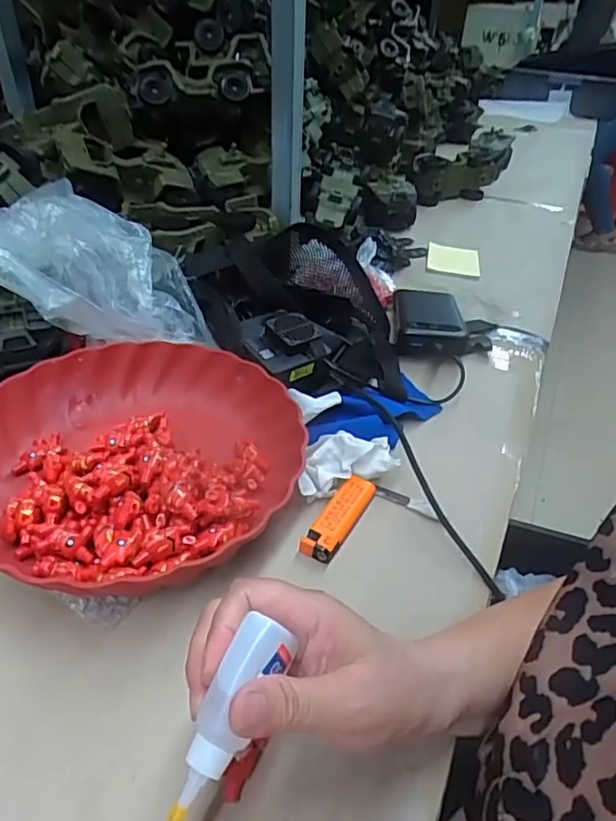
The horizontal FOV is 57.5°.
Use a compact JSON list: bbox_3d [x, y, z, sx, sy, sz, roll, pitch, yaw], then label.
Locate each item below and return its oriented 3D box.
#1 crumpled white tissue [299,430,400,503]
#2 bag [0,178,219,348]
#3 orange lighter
[{"bbox_3d":[0.028,0.036,0.436,0.085,0.022,0.041,-13,41,-20],"label":"crumpled white tissue"},{"bbox_3d":[-0.211,-0.134,0.507,0.232,0.110,0.128,25,43,25],"label":"bag"},{"bbox_3d":[0.024,0.077,0.412,0.024,0.009,0.082,21,41,21],"label":"orange lighter"}]

